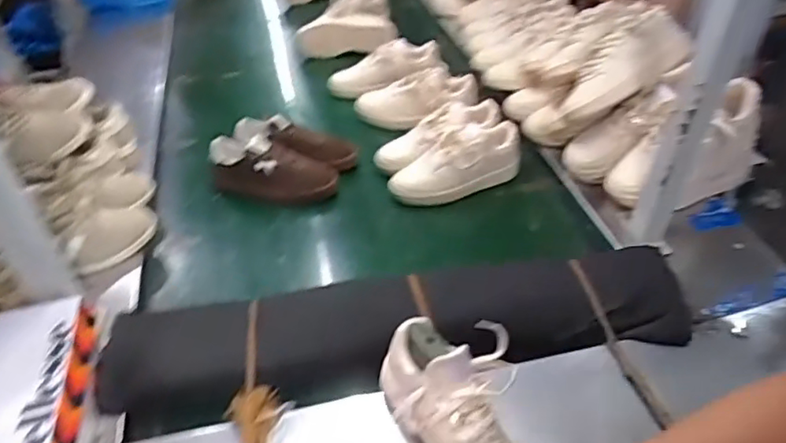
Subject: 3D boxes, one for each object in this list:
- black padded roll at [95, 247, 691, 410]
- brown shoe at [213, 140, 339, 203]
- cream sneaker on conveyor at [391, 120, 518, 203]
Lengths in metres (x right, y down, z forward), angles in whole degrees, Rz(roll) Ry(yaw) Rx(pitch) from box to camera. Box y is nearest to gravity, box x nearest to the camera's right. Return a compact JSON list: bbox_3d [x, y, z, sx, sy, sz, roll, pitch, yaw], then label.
[{"bbox_3d":[0.022,0.152,0.860,0.841,0.080,0.178,-8,42,-6],"label":"black padded roll"},{"bbox_3d":[-0.227,-0.097,1.159,0.232,0.084,0.086,-1,39,0],"label":"brown shoe"},{"bbox_3d":[0.123,-0.113,1.160,0.258,0.110,0.097,-14,41,-16],"label":"cream sneaker on conveyor"}]

